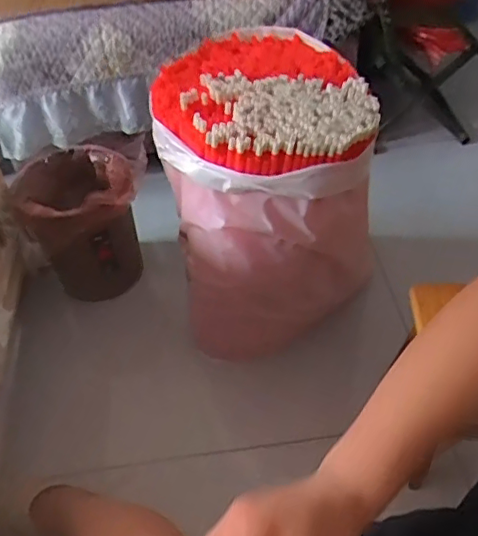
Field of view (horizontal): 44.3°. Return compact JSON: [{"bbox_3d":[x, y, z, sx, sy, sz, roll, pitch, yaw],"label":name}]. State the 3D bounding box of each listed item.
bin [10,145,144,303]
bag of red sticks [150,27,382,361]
[{"bbox_3d":[-0.323,-0.084,1.246,0.228,0.273,0.228,-10,45,-3],"label":"bin"},{"bbox_3d":[0.056,-0.092,1.013,0.327,0.516,0.345,1,46,8],"label":"bag of red sticks"}]

